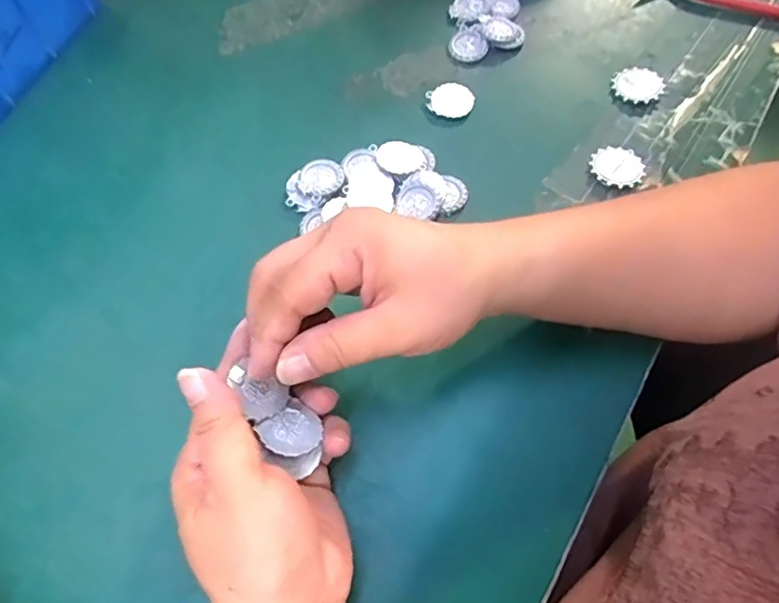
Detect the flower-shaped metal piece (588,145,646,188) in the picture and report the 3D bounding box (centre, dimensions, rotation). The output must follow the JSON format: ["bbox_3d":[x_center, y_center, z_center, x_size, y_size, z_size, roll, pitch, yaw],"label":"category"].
[{"bbox_3d":[0.149,-0.087,0.370,0.035,0.007,0.033,1,67,-2],"label":"flower-shaped metal piece"}]

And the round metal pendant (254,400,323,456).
[{"bbox_3d":[-0.042,0.057,0.252,0.023,0.004,0.025,14,40,-12],"label":"round metal pendant"}]

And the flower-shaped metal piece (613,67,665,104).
[{"bbox_3d":[0.173,-0.151,0.395,0.032,0.005,0.032,32,70,11],"label":"flower-shaped metal piece"}]

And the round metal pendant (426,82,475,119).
[{"bbox_3d":[0.042,-0.139,0.389,0.032,0.005,0.030,1,67,-2],"label":"round metal pendant"}]

